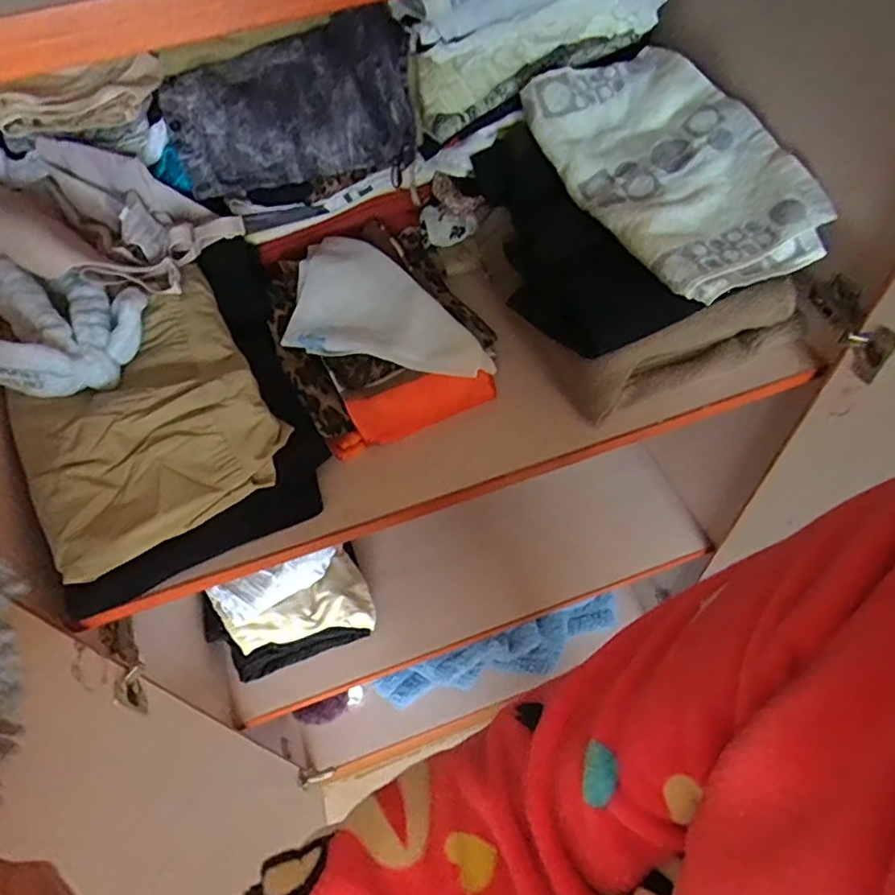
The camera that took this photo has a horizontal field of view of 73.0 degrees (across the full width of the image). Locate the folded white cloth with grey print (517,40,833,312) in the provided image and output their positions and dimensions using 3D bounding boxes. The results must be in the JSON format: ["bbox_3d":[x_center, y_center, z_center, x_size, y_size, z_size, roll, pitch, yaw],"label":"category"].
[{"bbox_3d":[0.235,-0.303,0.645,0.185,0.079,0.332,-22,56,-12],"label":"folded white cloth with grey print"}]

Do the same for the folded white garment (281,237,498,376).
[{"bbox_3d":[-0.055,-0.169,0.697,0.240,0.044,0.175,8,55,9],"label":"folded white garment"}]

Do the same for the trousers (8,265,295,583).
[{"bbox_3d":[-0.290,-0.036,0.578,0.212,0.057,0.265,-27,57,-15],"label":"trousers"}]

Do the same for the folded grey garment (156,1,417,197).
[{"bbox_3d":[-0.183,-0.409,0.715,0.272,0.122,0.159,-13,54,-5],"label":"folded grey garment"}]

